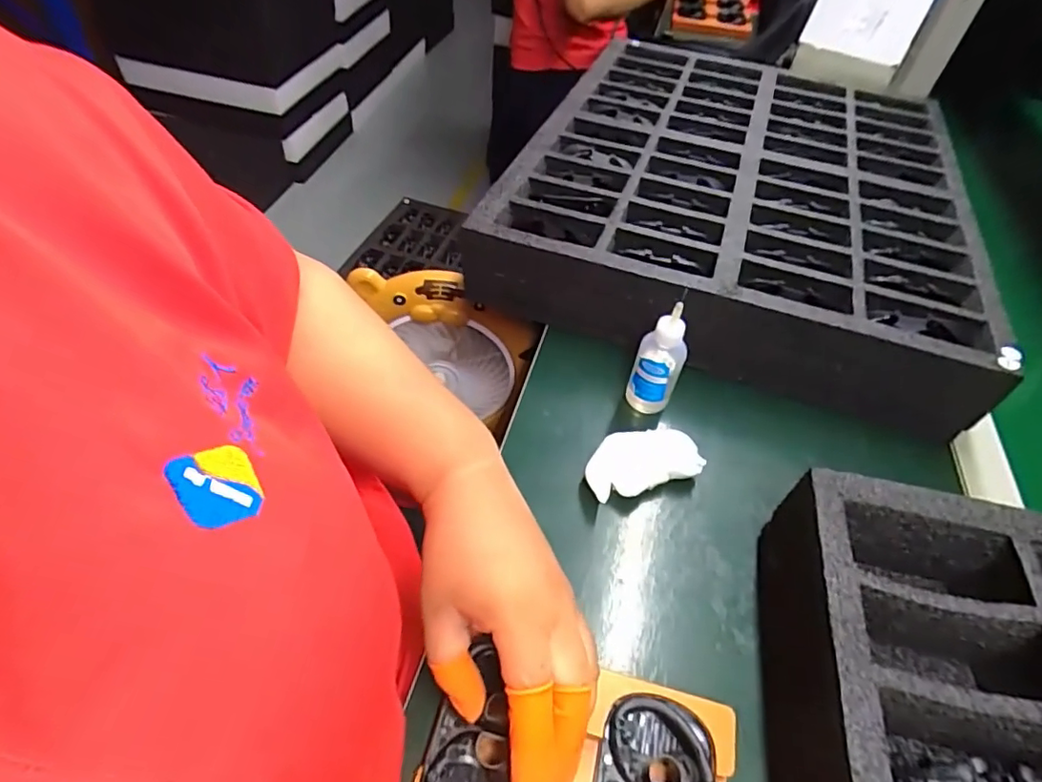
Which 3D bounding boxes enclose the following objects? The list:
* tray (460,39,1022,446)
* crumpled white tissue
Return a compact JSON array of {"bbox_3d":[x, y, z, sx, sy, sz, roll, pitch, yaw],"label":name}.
[{"bbox_3d":[0.243,-0.228,0.634,0.439,0.089,0.523,18,49,11],"label":"tray"},{"bbox_3d":[0.088,0.054,0.416,0.086,0.026,0.041,-12,50,-15],"label":"crumpled white tissue"}]

